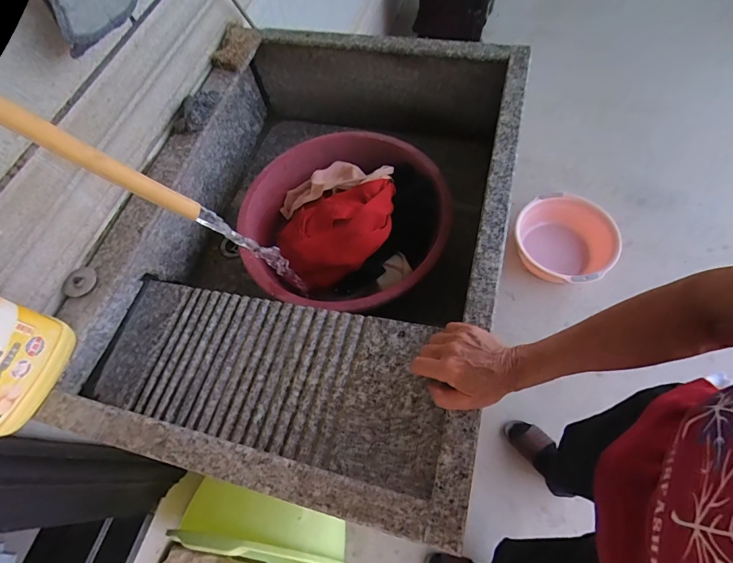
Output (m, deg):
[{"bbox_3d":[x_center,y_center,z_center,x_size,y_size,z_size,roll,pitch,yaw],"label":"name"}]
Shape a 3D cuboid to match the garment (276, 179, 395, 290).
[{"bbox_3d":[-0.044,-0.088,0.665,0.206,0.094,0.144,-19,61,-9],"label":"garment"}]

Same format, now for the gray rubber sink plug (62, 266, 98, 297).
[{"bbox_3d":[-0.410,0.000,0.566,0.035,0.014,0.046,8,61,7],"label":"gray rubber sink plug"}]

